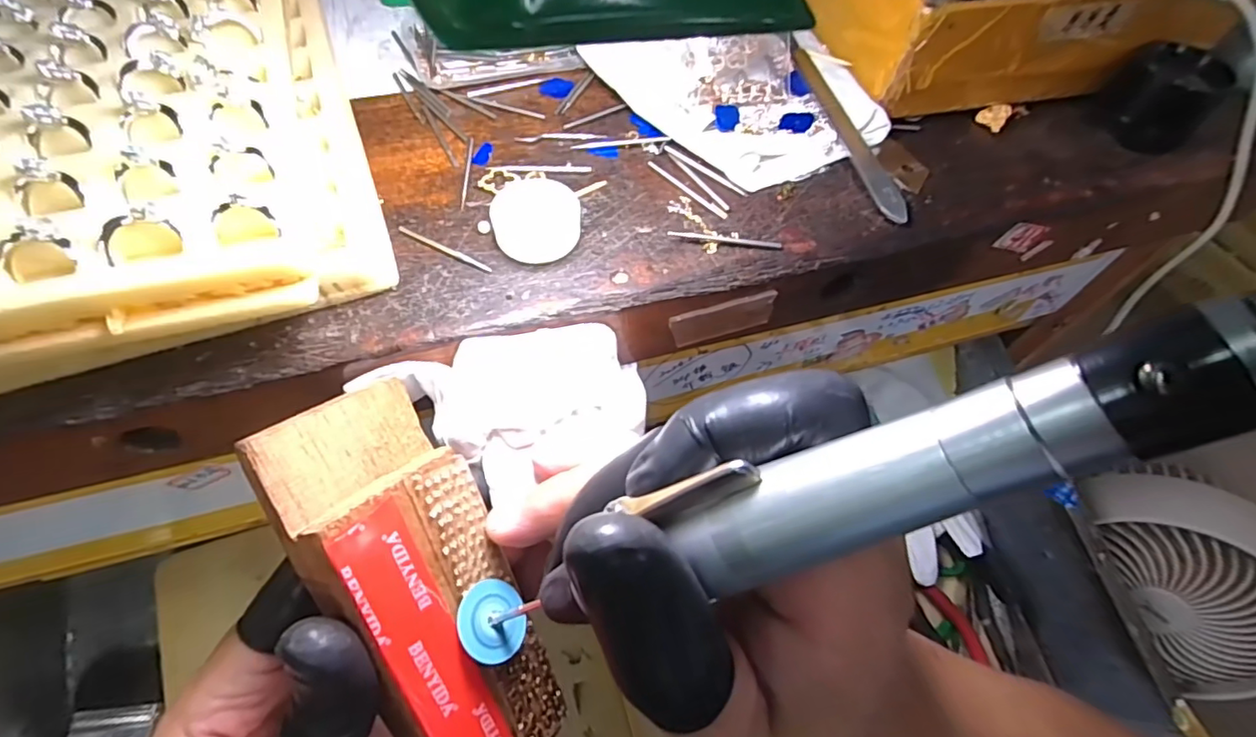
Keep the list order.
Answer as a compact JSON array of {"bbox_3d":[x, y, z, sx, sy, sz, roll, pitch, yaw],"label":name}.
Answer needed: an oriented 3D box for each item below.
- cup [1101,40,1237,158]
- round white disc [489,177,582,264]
[{"bbox_3d":[0.235,-0.120,0.252,0.031,0.032,0.036,-11,59,-10],"label":"cup"},{"bbox_3d":[-0.034,-0.056,0.215,0.032,0.016,0.027,-1,57,-4],"label":"round white disc"}]

